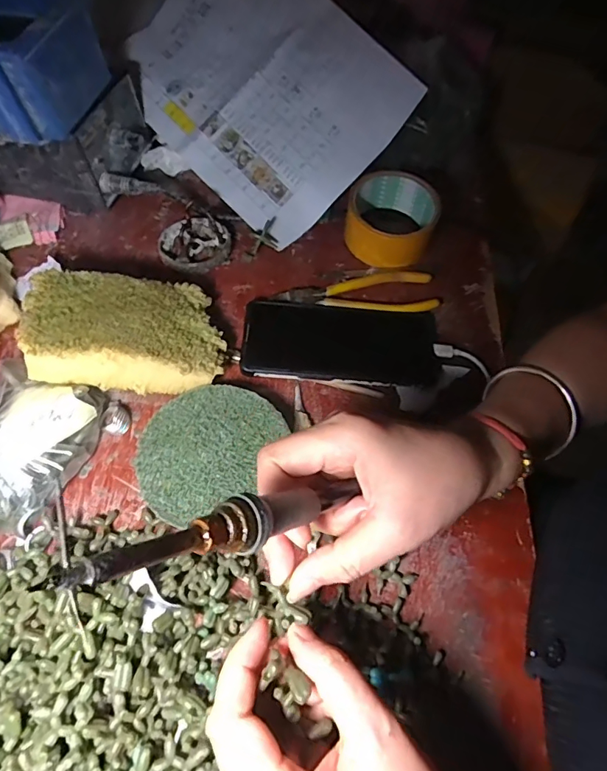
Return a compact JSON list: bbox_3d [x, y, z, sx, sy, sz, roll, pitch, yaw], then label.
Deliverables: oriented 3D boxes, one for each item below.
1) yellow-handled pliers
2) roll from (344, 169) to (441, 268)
[{"bbox_3d":[0.051,-0.085,0.442,0.148,0.010,0.047,-3,61,-6],"label":"yellow-handled pliers"},{"bbox_3d":[0.087,-0.166,0.467,0.084,0.053,0.084,2,60,-3],"label":"roll"}]

